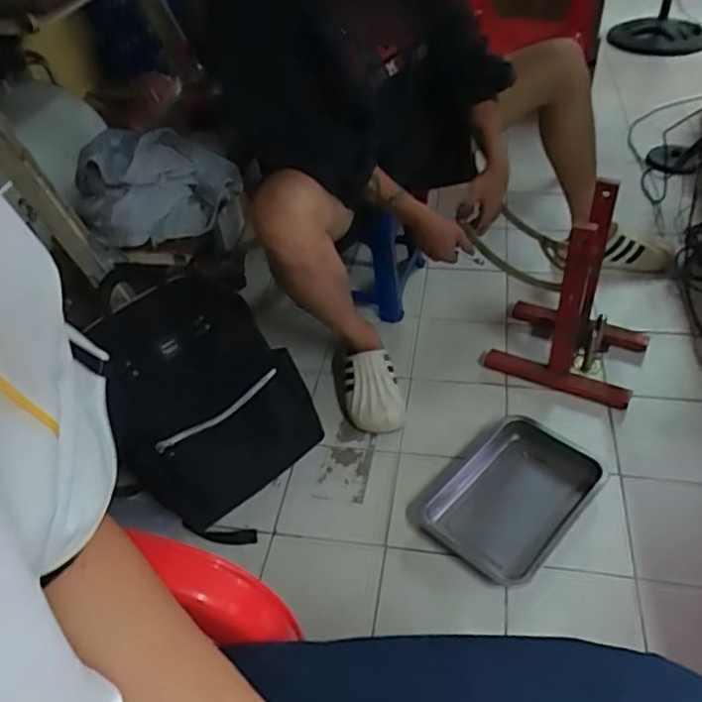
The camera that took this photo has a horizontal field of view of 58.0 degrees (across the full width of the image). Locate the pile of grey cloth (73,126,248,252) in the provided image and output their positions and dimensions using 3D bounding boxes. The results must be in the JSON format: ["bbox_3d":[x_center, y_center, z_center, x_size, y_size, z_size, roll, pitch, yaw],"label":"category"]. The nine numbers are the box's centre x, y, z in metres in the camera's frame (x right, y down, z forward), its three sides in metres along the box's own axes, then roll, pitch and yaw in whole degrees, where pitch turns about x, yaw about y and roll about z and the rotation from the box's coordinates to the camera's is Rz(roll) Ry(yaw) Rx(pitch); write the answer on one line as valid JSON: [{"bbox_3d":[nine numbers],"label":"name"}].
[{"bbox_3d":[-0.314,-0.276,1.046,0.268,0.146,0.117,-20,45,-14],"label":"pile of grey cloth"}]

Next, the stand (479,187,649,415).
[{"bbox_3d":[0.442,-0.136,1.240,0.296,0.353,0.234,18,48,24],"label":"stand"}]

